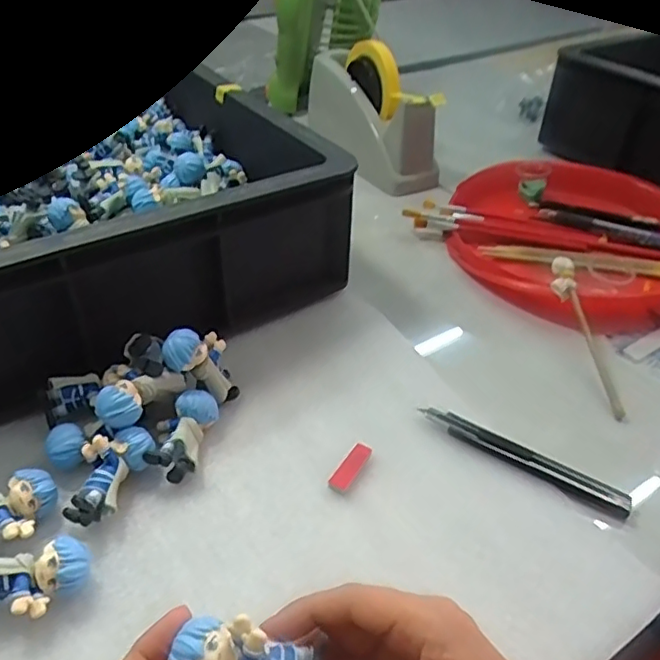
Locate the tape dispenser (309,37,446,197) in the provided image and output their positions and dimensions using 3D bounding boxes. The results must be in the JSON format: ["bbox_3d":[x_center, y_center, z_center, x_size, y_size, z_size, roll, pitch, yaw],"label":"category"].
[{"bbox_3d":[0.050,-0.275,0.717,0.059,0.115,0.206,-19,45,-23],"label":"tape dispenser"}]

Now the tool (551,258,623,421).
[{"bbox_3d":[0.196,0.003,0.454,0.016,0.022,0.137,-3,59,-6],"label":"tool"}]

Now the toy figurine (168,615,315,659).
[{"bbox_3d":[-0.032,0.129,0.236,0.055,0.021,0.025,26,42,-5],"label":"toy figurine"}]

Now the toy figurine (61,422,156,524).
[{"bbox_3d":[-0.129,0.086,0.351,0.033,0.034,0.060,19,43,18],"label":"toy figurine"}]

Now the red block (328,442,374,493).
[{"bbox_3d":[0.014,0.086,0.376,0.013,0.007,0.039,23,45,22],"label":"red block"}]

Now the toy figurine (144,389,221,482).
[{"bbox_3d":[-0.097,0.067,0.380,0.034,0.026,0.058,8,41,7],"label":"toy figurine"}]

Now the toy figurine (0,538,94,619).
[{"bbox_3d":[-0.154,0.131,0.298,0.063,0.029,0.030,-12,43,-16],"label":"toy figurine"}]

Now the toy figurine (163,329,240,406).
[{"bbox_3d":[-0.083,0.023,0.401,0.026,0.064,0.029,-26,38,18],"label":"toy figurine"}]

